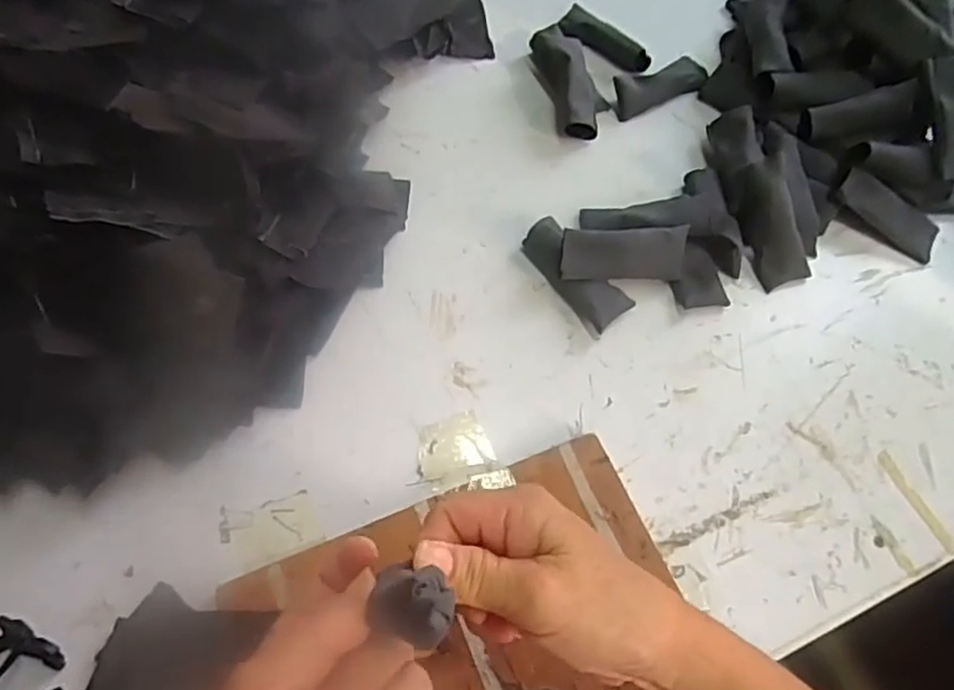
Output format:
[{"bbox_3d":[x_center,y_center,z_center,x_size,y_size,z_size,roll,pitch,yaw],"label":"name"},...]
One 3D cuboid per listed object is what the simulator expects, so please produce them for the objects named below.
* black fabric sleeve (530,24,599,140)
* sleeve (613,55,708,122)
[{"bbox_3d":[0.089,-0.257,0.636,0.049,0.044,0.131,-10,64,-8],"label":"black fabric sleeve"},{"bbox_3d":[0.176,-0.256,0.644,0.101,0.026,0.040,-26,67,-15],"label":"sleeve"}]

